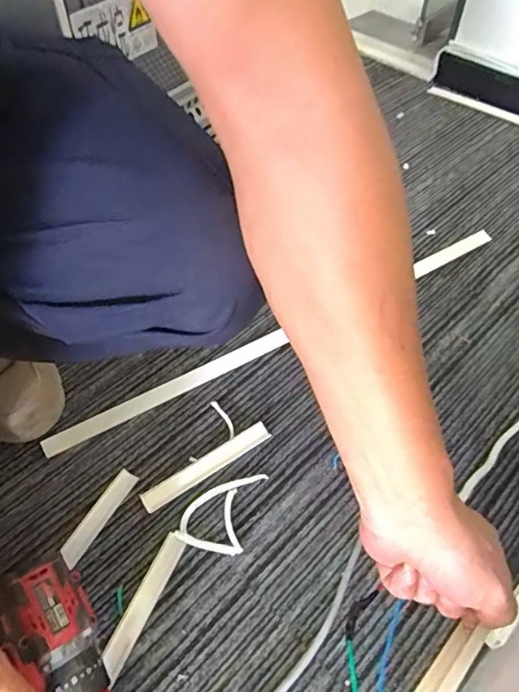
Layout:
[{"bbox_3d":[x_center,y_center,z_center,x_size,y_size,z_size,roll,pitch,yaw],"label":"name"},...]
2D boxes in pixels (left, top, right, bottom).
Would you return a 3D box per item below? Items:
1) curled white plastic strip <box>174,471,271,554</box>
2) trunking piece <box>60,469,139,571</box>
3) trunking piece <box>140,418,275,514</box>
[{"bbox_3d":[-0.039,0.161,0.512,0.067,0.008,0.084,11,52,8],"label":"curled white plastic strip"},{"bbox_3d":[-0.158,0.167,0.503,0.022,0.005,0.100,23,55,16],"label":"trunking piece"},{"bbox_3d":[-0.055,0.125,0.537,0.147,0.008,0.020,-29,58,-22],"label":"trunking piece"}]

